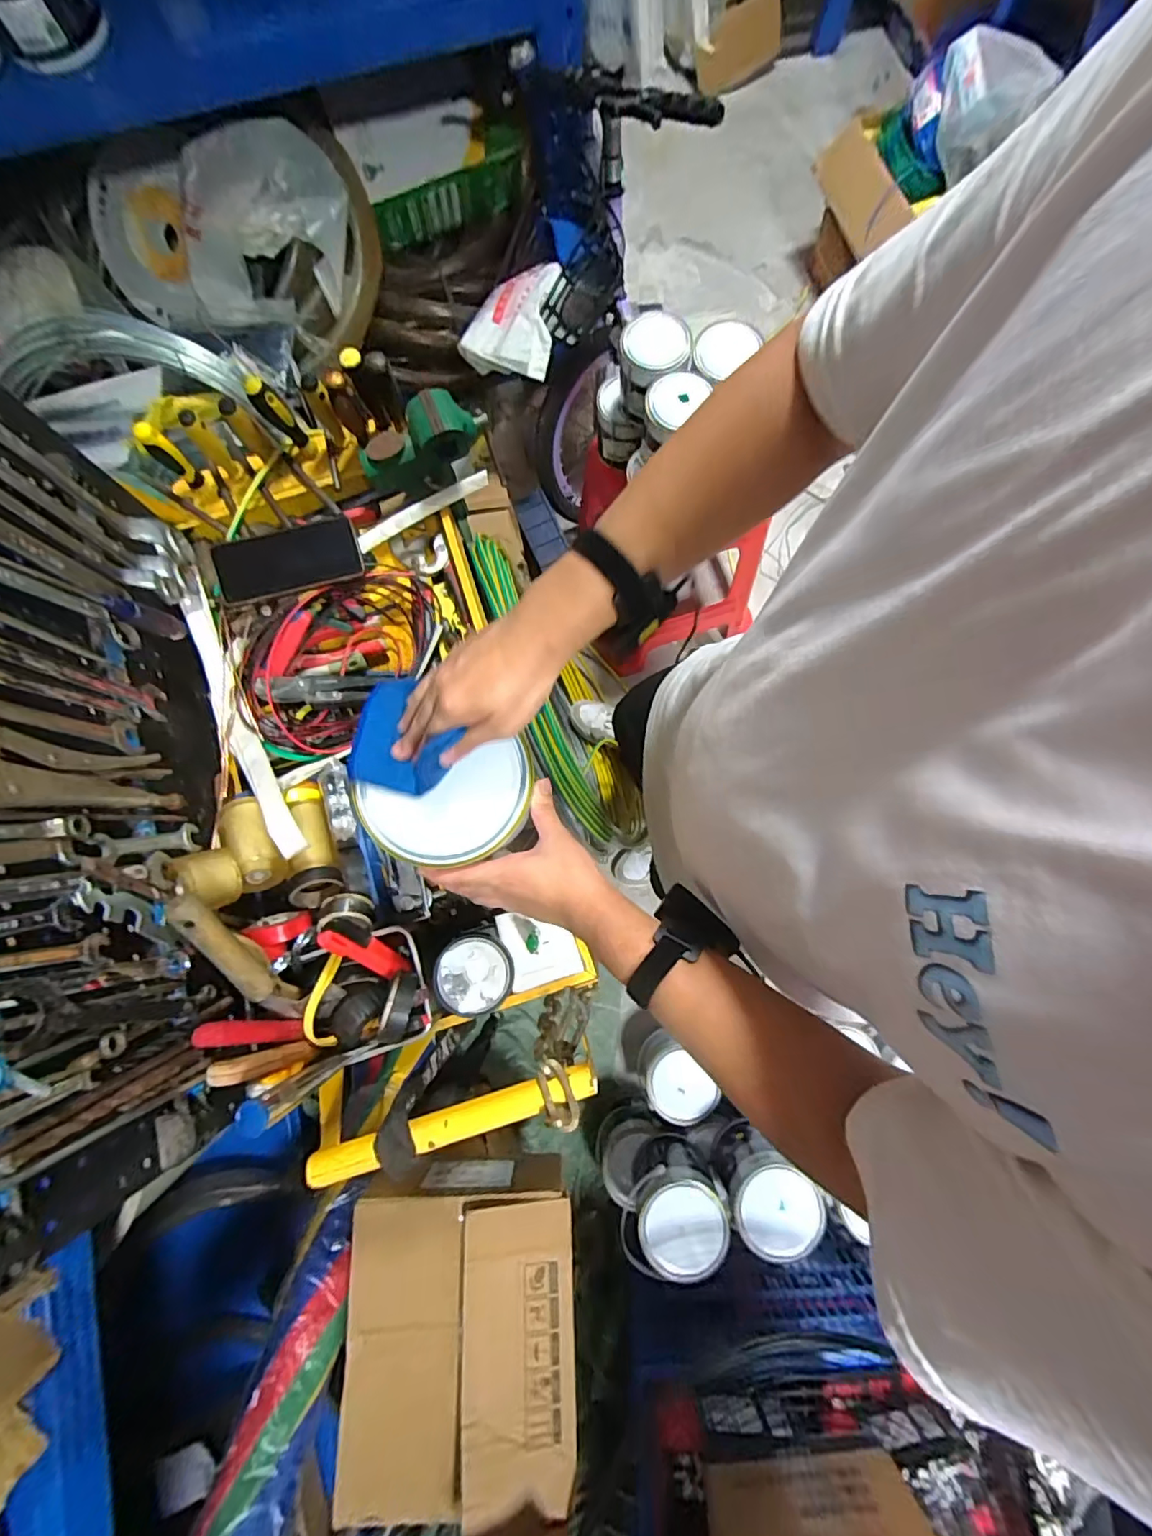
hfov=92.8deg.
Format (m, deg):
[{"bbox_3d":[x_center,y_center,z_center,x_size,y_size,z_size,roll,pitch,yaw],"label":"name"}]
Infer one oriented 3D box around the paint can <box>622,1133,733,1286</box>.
[{"bbox_3d":[0.177,0.810,1.011,0.167,0.190,0.161,0,80,1],"label":"paint can"}]

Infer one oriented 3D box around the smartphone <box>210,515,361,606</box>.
[{"bbox_3d":[-0.339,-0.245,0.646,0.159,0.011,0.079,-17,84,-11],"label":"smartphone"}]

